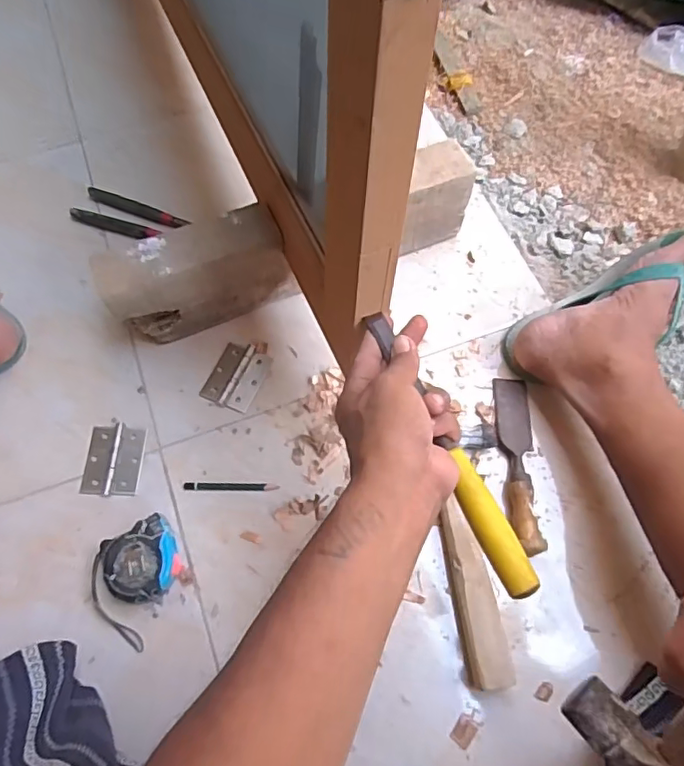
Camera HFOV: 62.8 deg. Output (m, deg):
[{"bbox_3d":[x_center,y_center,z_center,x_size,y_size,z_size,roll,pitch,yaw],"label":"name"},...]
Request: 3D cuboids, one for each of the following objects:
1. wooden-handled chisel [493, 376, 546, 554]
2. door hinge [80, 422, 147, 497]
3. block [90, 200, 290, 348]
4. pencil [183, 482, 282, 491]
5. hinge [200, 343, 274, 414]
[{"bbox_3d":[0.187,0.081,0.593,0.036,0.029,0.194,4,65,0],"label":"wooden-handled chisel"},{"bbox_3d":[-0.245,0.082,0.601,0.060,0.007,0.076,3,65,0],"label":"door hinge"},{"bbox_3d":[-0.161,-0.117,0.638,0.191,0.115,0.068,-23,68,-12],"label":"block"},{"bbox_3d":[-0.117,0.109,0.590,0.098,0.004,0.009,1,65,-1],"label":"pencil"},{"bbox_3d":[-0.120,-0.008,0.642,0.058,0.007,0.076,24,67,9],"label":"hinge"}]

